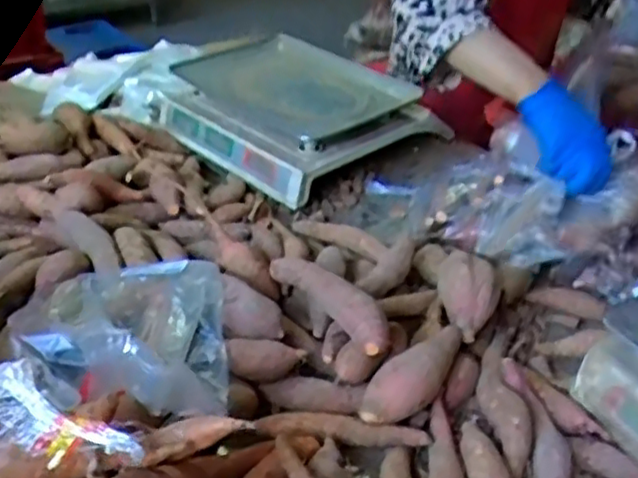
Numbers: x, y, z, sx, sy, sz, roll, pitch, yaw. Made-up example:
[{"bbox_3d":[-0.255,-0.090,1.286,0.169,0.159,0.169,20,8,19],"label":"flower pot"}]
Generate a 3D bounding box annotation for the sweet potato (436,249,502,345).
[{"bbox_3d":[0.152,0.057,0.692,0.063,0.055,0.102,10,35,10],"label":"sweet potato"}]

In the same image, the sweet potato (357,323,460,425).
[{"bbox_3d":[0.096,0.121,0.615,0.130,0.042,0.046,-26,44,-35],"label":"sweet potato"}]

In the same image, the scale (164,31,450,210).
[{"bbox_3d":[-0.051,-0.210,1.046,0.284,0.099,0.377,-26,44,-35],"label":"scale"}]

